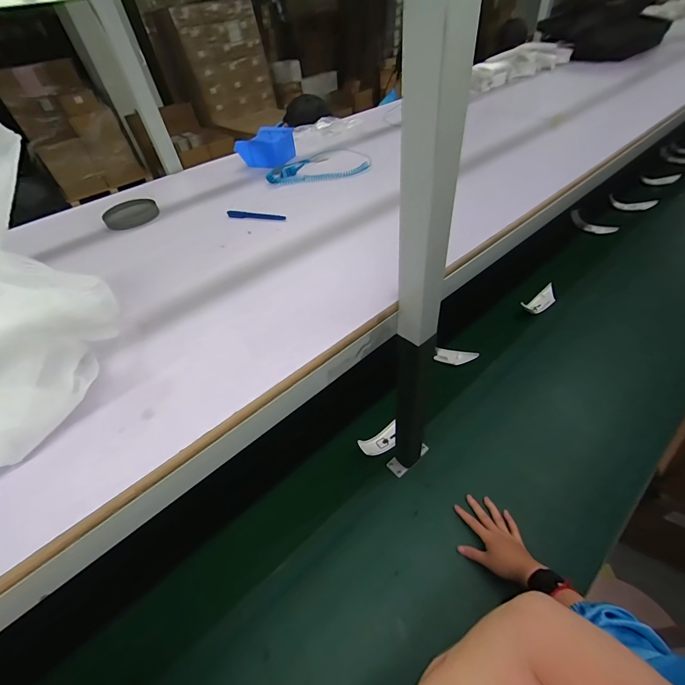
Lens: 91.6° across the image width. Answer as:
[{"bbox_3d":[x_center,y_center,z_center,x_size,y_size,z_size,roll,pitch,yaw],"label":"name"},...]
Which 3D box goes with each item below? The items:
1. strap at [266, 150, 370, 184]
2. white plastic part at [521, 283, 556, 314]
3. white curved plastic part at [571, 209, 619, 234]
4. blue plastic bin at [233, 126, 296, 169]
[{"bbox_3d":[-0.062,-0.448,0.841,0.249,0.020,0.149,-8,45,-1],"label":"strap"},{"bbox_3d":[0.629,-0.130,1.066,0.152,0.048,0.055,-32,50,-23],"label":"white plastic part"},{"bbox_3d":[0.976,-0.457,1.287,0.049,0.057,0.153,-25,47,-17],"label":"white curved plastic part"},{"bbox_3d":[-0.210,-0.543,0.926,0.130,0.064,0.126,16,49,22],"label":"blue plastic bin"}]

